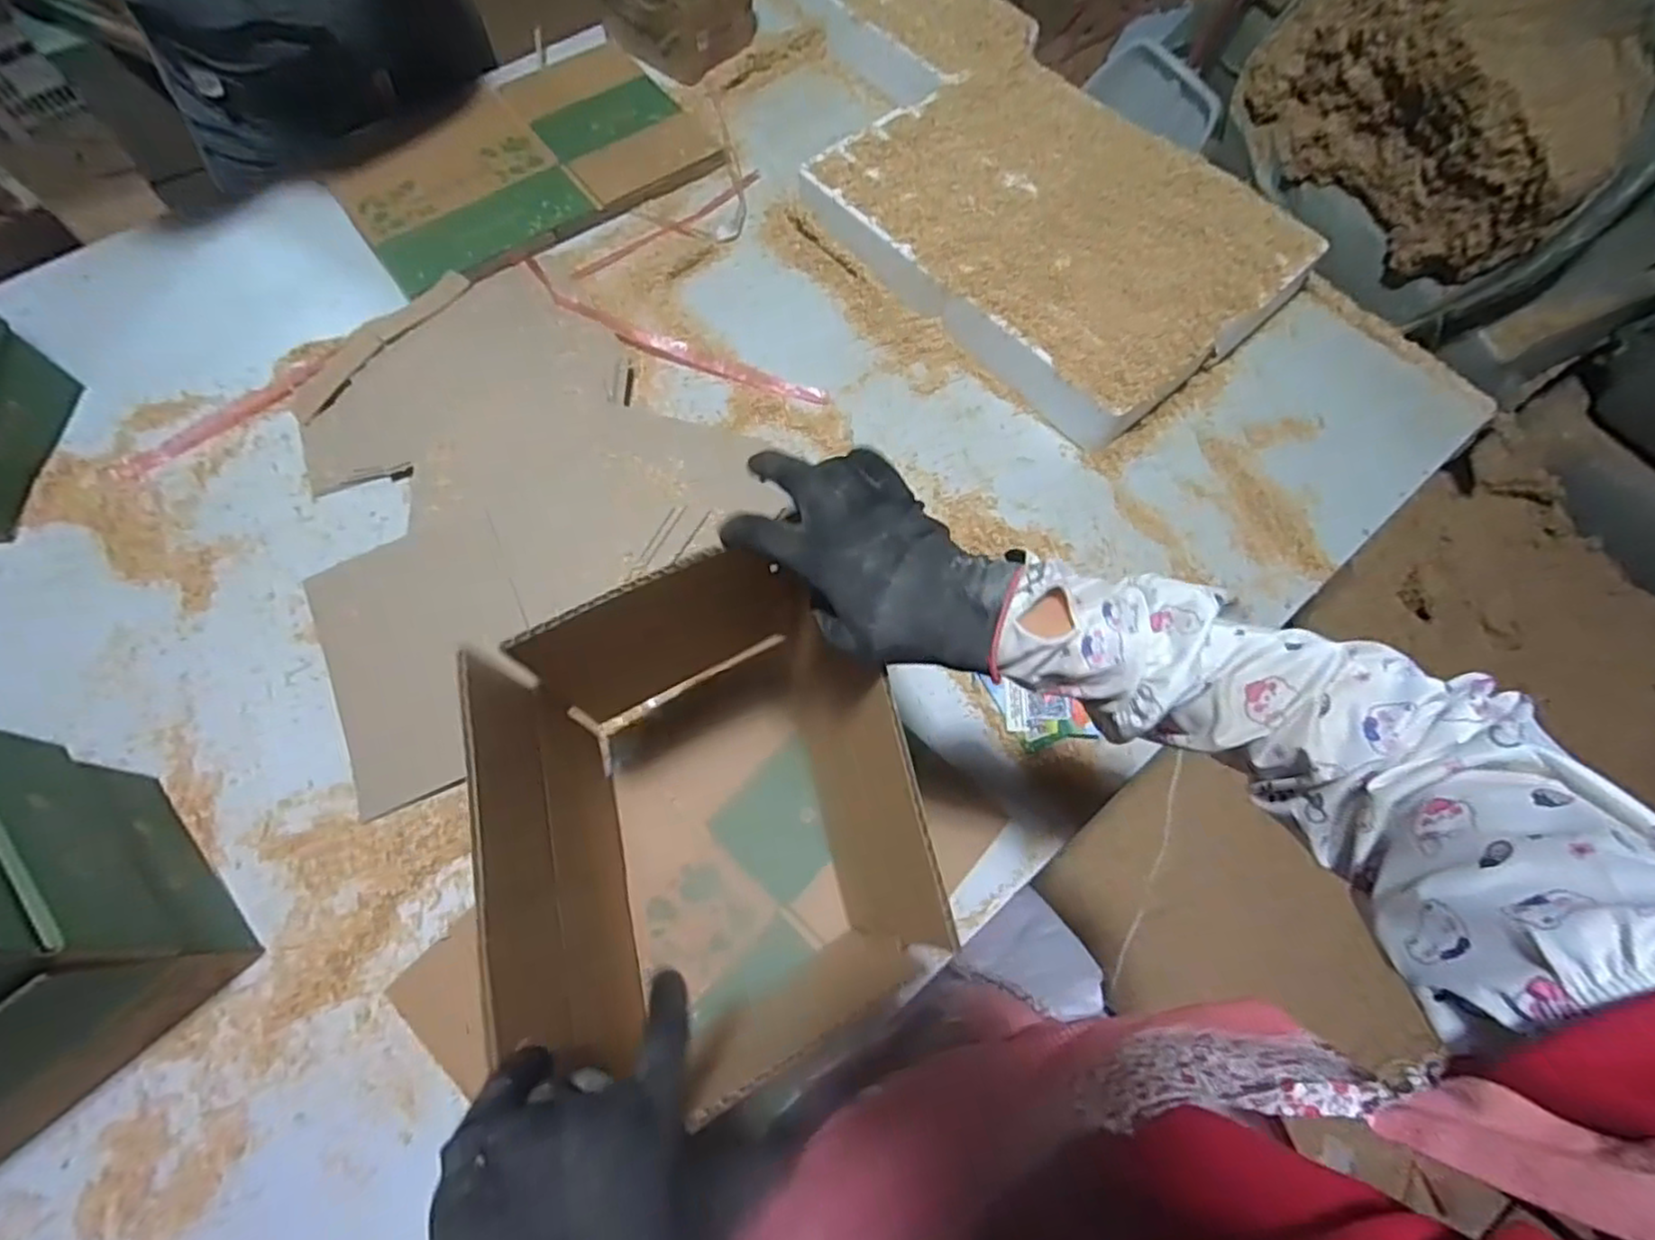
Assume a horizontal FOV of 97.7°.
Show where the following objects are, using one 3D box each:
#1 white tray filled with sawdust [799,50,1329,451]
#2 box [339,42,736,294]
[{"bbox_3d":[0.258,-0.448,0.847,0.375,0.072,0.475,-38,72,-16],"label":"white tray filled with sawdust"},{"bbox_3d":[-0.381,-0.579,0.918,0.428,0.027,0.292,-40,72,-16],"label":"box"}]

